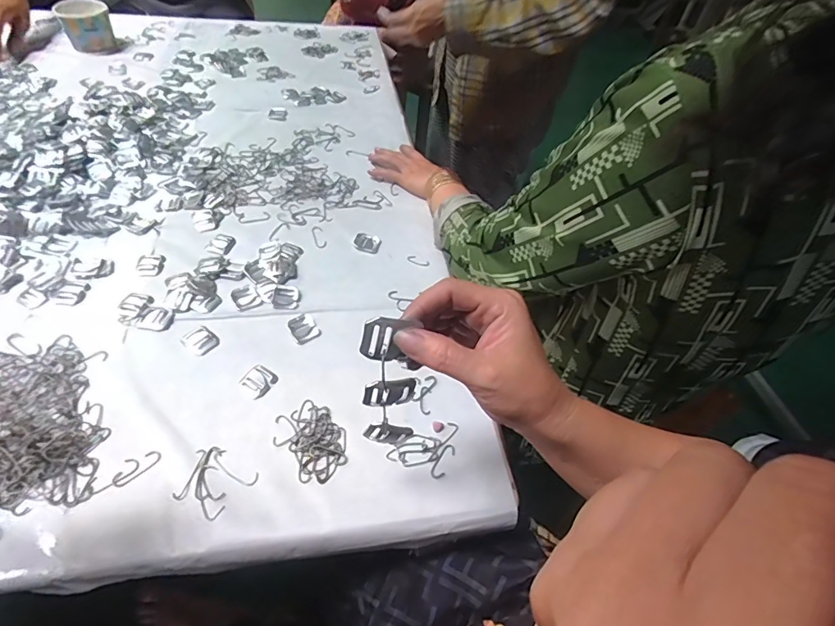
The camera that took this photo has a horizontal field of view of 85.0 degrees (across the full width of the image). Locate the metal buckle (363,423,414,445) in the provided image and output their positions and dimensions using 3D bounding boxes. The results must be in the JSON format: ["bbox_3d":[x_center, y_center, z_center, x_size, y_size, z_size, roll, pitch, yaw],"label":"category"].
[{"bbox_3d":[-0.022,0.094,0.355,0.037,0.024,0.005,6,47,2],"label":"metal buckle"}]

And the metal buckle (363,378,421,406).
[{"bbox_3d":[-0.018,0.054,0.309,0.037,0.023,0.006,-2,47,-5],"label":"metal buckle"}]

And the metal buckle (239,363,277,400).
[{"bbox_3d":[-0.171,0.071,0.488,0.032,0.004,0.032,29,53,18],"label":"metal buckle"}]

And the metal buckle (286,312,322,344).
[{"bbox_3d":[-0.134,0.017,0.535,0.032,0.006,0.038,-28,58,-26],"label":"metal buckle"}]

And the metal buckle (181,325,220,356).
[{"bbox_3d":[-0.246,0.030,0.514,0.038,0.004,0.030,33,54,20],"label":"metal buckle"}]

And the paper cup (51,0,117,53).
[{"bbox_3d":[-0.674,-0.588,0.931,0.090,0.071,0.082,-21,55,-21],"label":"paper cup"}]

